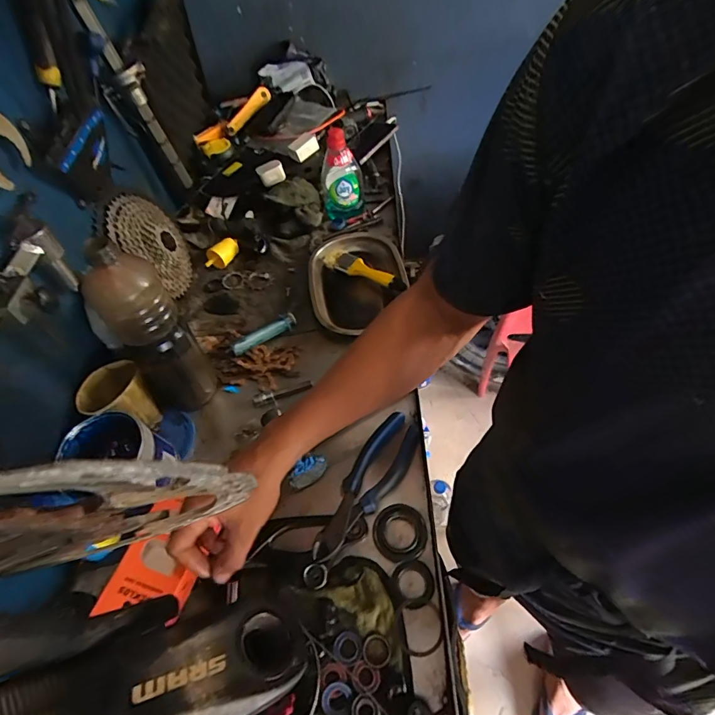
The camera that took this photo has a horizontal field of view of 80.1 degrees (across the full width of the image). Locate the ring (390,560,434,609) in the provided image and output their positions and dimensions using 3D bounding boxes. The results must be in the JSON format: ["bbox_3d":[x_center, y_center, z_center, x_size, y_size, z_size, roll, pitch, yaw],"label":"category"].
[{"bbox_3d":[0.061,0.246,0.463,0.045,0.014,0.045,-2,56,4],"label":"ring"}]

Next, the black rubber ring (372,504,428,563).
[{"bbox_3d":[0.049,0.200,0.488,0.061,0.011,0.059,-2,56,4],"label":"black rubber ring"}]

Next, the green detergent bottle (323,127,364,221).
[{"bbox_3d":[-0.031,-0.328,0.770,0.074,0.148,0.053,-2,56,4],"label":"green detergent bottle"}]

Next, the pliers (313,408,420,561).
[{"bbox_3d":[0.012,0.154,0.515,0.059,0.020,0.194,29,63,22],"label":"pliers"}]

